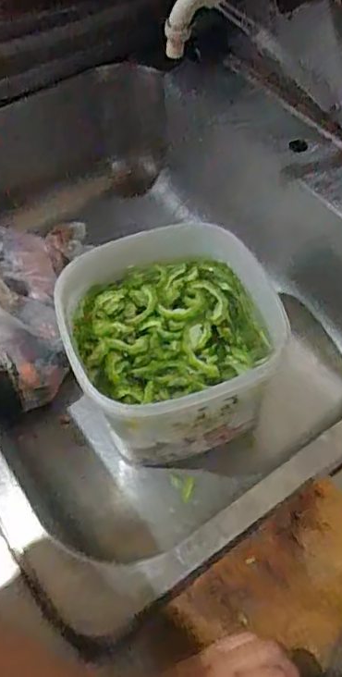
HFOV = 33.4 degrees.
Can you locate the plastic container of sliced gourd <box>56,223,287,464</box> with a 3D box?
[{"bbox_3d":[0.007,0.008,0.645,0.218,0.156,0.207,-2,57,3],"label":"plastic container of sliced gourd"}]

